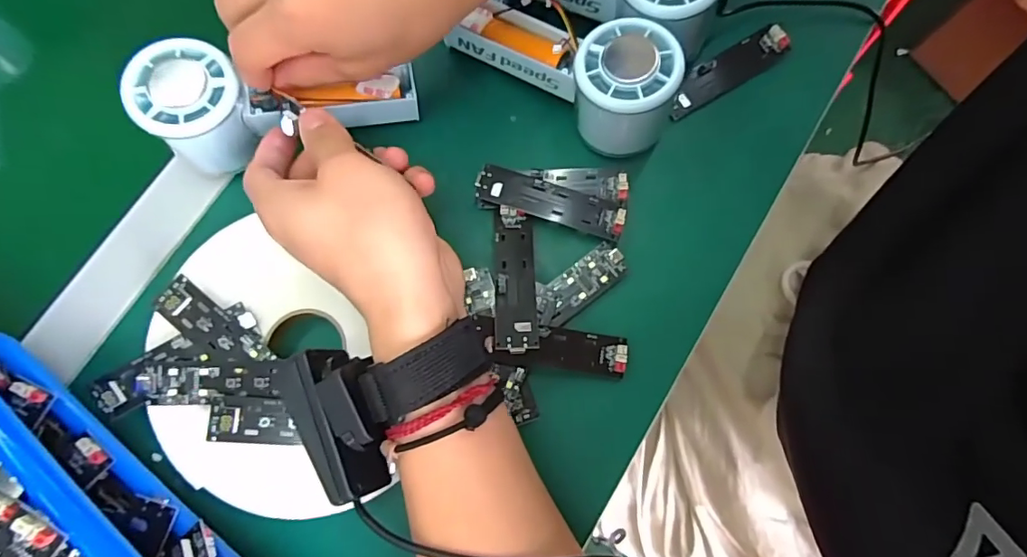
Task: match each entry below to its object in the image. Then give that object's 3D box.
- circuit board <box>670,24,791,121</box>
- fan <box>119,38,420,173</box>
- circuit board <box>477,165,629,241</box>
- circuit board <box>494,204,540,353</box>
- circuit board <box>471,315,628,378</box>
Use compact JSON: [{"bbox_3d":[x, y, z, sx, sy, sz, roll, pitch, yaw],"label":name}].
[{"bbox_3d":[0.137,-0.134,0.337,0.088,0.009,0.023,-30,79,-6],"label":"circuit board"},{"bbox_3d":[-0.136,-0.101,0.309,0.150,0.052,0.055,-5,77,-17],"label":"fan"},{"bbox_3d":[0.022,-0.047,0.318,0.090,0.009,0.023,17,78,4],"label":"circuit board"},{"bbox_3d":[0.001,-0.002,0.299,0.023,0.007,0.089,-2,62,0],"label":"circuit board"},{"bbox_3d":[0.022,0.038,0.290,0.087,0.010,0.024,9,78,-11],"label":"circuit board"}]

